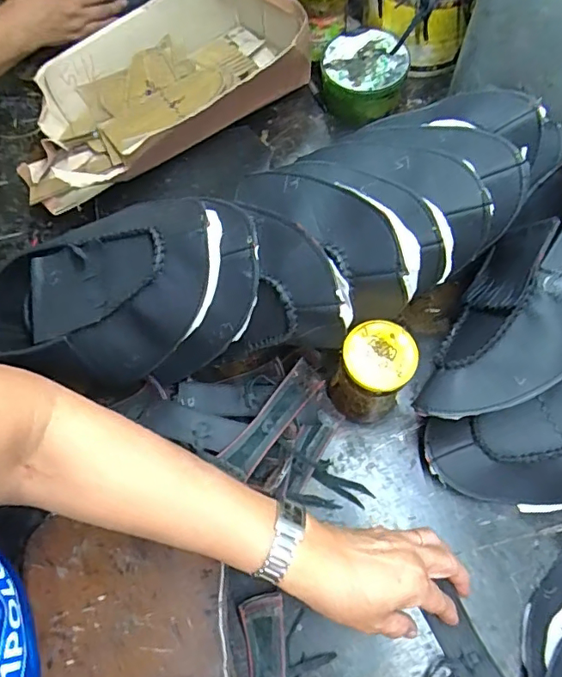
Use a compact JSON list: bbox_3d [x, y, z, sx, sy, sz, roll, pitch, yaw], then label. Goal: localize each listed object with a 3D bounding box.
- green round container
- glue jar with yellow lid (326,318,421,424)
[{"bbox_3d":[0.099,-0.311,0.600,0.092,0.061,0.084,-1,65,2],"label":"green round container"},{"bbox_3d":[0.081,0.034,0.447,0.056,0.104,0.059,-1,65,2],"label":"glue jar with yellow lid"}]

